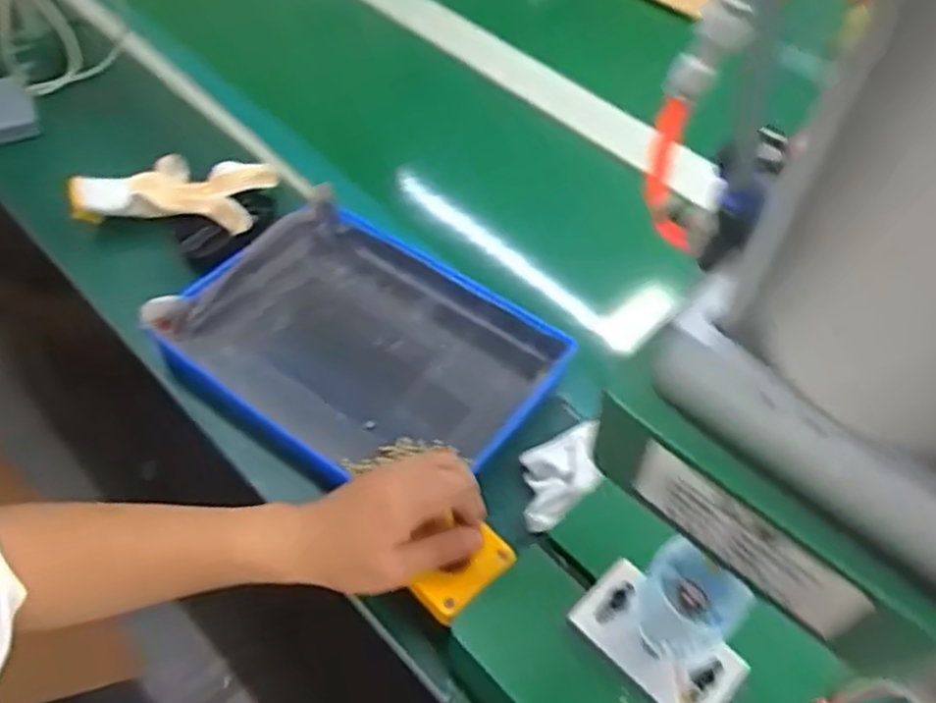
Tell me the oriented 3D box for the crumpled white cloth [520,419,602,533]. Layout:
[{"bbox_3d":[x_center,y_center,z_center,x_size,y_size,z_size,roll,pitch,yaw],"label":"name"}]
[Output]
[{"bbox_3d":[0.078,0.099,0.631,0.112,0.016,0.057,-35,61,-28],"label":"crumpled white cloth"}]

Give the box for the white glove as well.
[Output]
[{"bbox_3d":[-0.302,-0.168,0.800,0.185,0.052,0.114,4,50,-2],"label":"white glove"}]

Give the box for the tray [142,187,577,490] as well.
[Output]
[{"bbox_3d":[-0.089,-0.004,0.687,0.313,0.045,0.248,30,55,17],"label":"tray"}]

